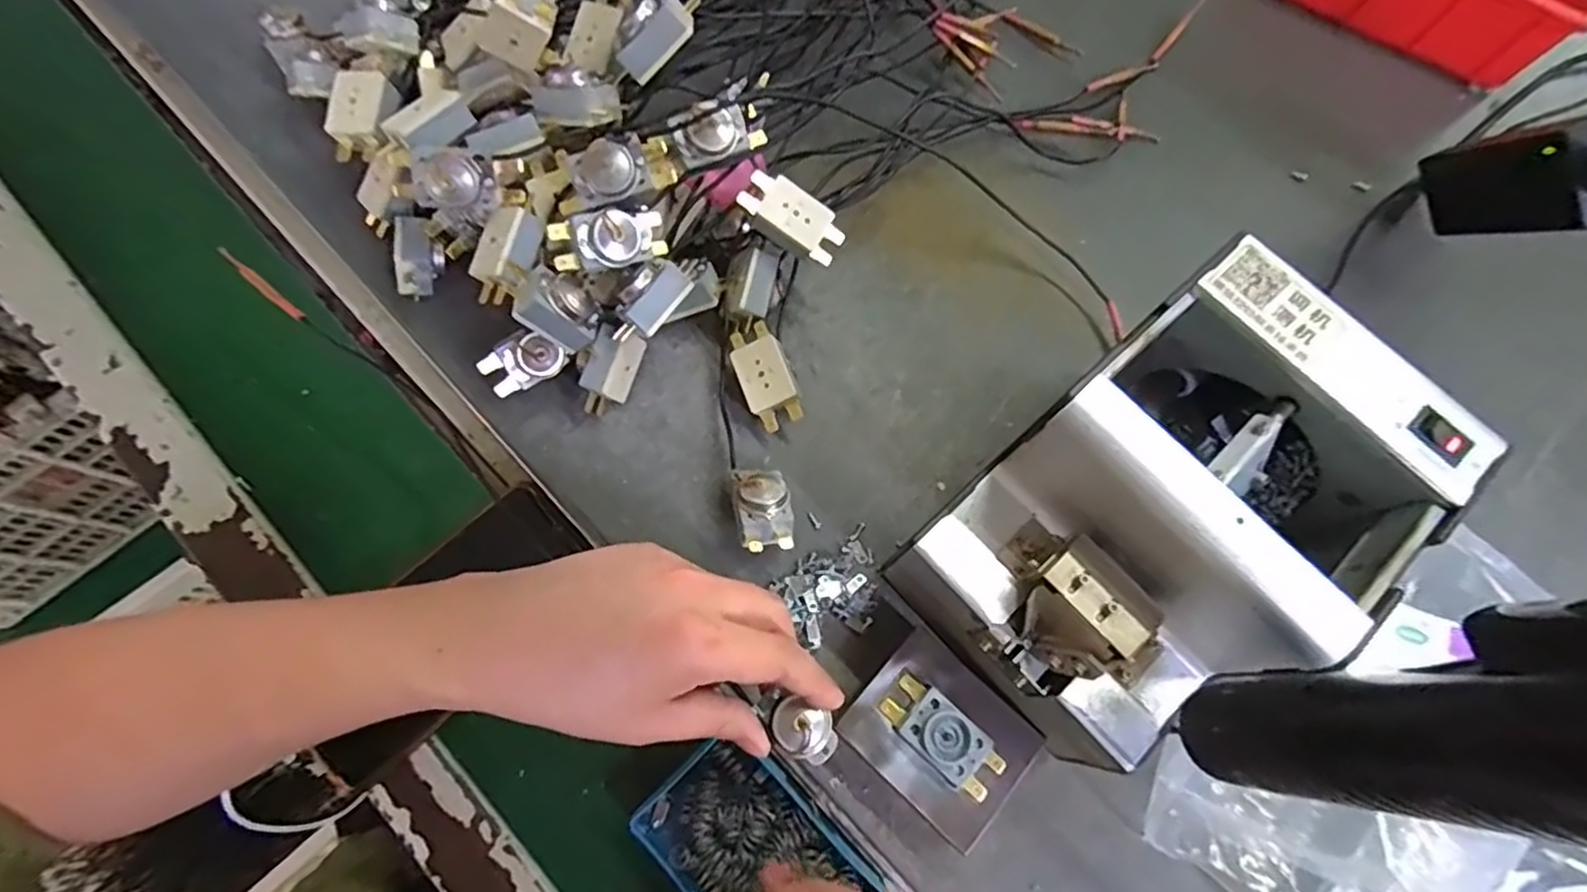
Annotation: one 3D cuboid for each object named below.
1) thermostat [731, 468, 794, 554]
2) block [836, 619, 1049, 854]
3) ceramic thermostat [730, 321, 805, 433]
[{"bbox_3d":[-0.016,0.036,0.365,0.028,0.032,0.043,-10,72,-5],"label":"thermostat"},{"bbox_3d":[0.070,0.140,0.334,0.078,0.038,0.064,42,75,11],"label":"block"},{"bbox_3d":[-0.017,-0.038,0.391,0.028,0.030,0.057,-19,73,-8],"label":"ceramic thermostat"}]

